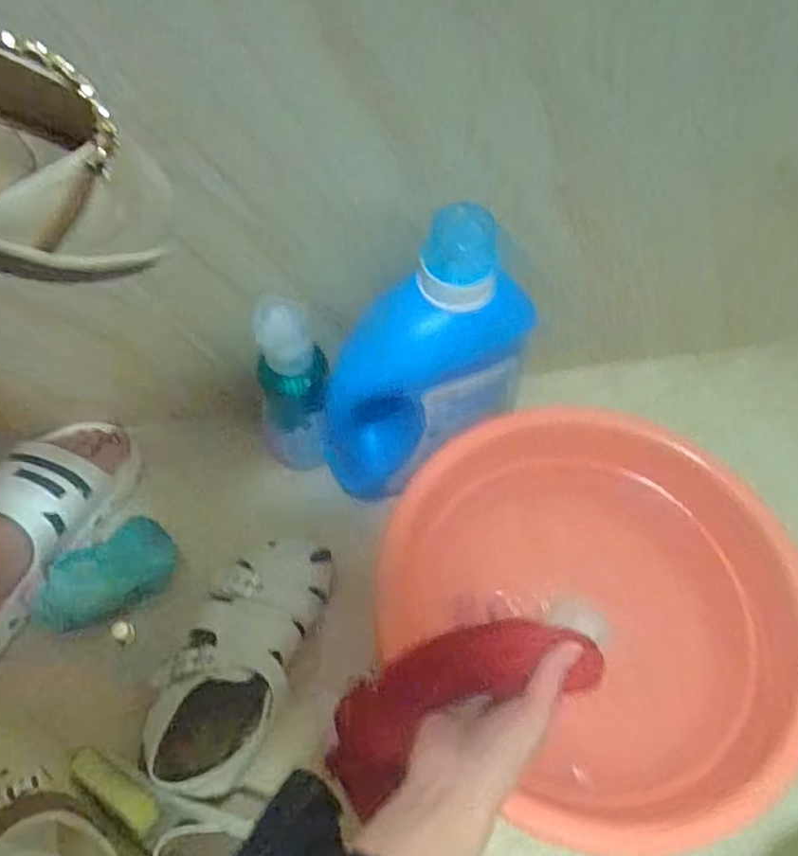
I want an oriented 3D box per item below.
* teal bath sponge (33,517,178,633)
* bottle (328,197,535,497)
[{"bbox_3d":[-0.274,0.135,0.602,0.131,0.039,0.072,-25,62,-16],"label":"teal bath sponge"},{"bbox_3d":[0.025,-0.049,0.591,0.141,0.318,0.094,-13,54,-39],"label":"bottle"}]

